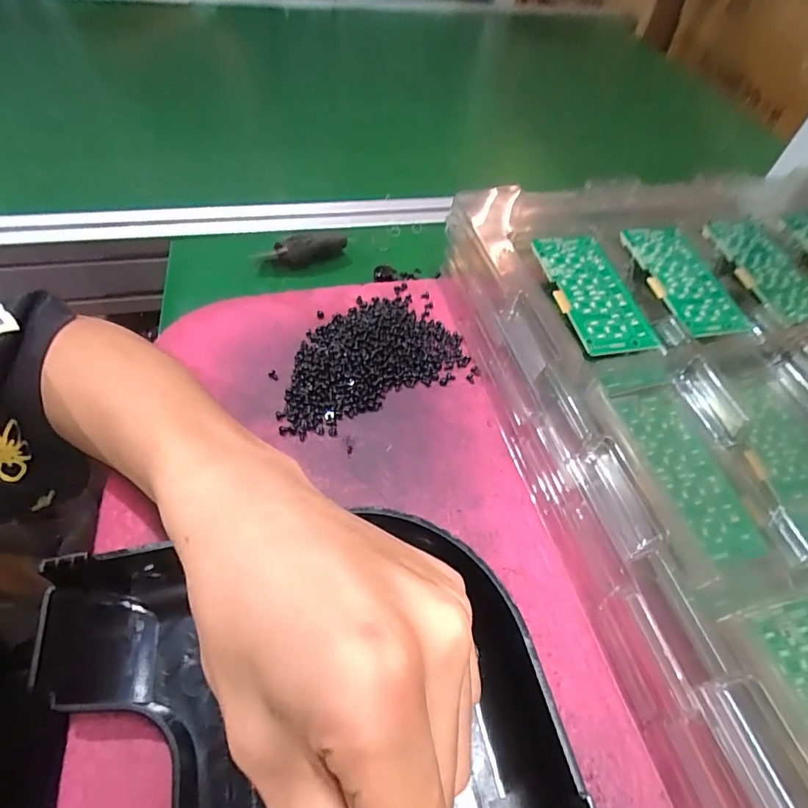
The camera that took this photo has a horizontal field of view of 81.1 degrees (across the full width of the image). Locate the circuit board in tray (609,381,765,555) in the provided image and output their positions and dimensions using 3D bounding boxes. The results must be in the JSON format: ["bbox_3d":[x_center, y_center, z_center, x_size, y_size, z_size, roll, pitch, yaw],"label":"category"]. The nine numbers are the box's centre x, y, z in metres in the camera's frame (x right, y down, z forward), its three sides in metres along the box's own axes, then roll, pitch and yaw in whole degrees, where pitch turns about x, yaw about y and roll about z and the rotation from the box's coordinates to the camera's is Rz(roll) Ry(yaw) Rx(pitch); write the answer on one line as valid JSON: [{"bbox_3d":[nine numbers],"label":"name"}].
[{"bbox_3d":[0.149,0.033,0.246,0.038,0.004,0.094,-13,63,-16],"label":"circuit board in tray"}]

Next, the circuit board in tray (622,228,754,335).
[{"bbox_3d":[0.180,-0.081,0.306,0.046,0.004,0.092,-5,60,-10],"label":"circuit board in tray"}]

